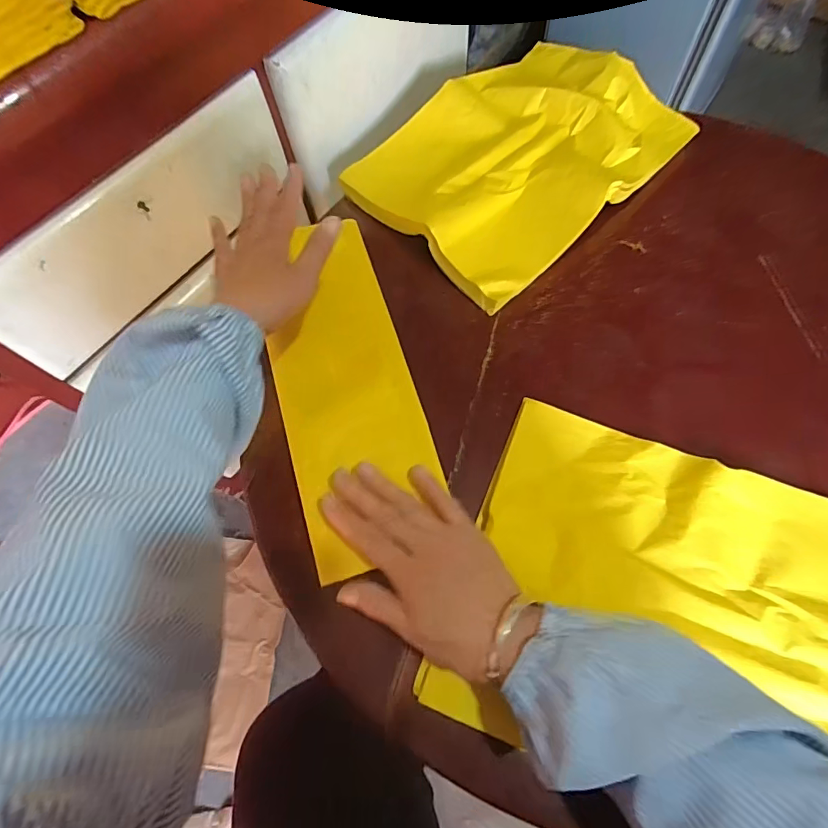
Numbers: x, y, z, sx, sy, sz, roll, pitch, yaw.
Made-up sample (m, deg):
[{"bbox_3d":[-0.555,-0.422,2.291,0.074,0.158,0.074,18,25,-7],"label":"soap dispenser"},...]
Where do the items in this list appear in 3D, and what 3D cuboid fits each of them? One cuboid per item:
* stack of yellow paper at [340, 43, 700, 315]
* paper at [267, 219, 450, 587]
[{"bbox_3d":[0.116,-0.297,0.540,0.338,0.049,0.251,-42,73,-13],"label":"stack of yellow paper"},{"bbox_3d":[-0.063,-0.028,0.442,0.128,0.018,0.325,-18,70,-3],"label":"paper"}]

